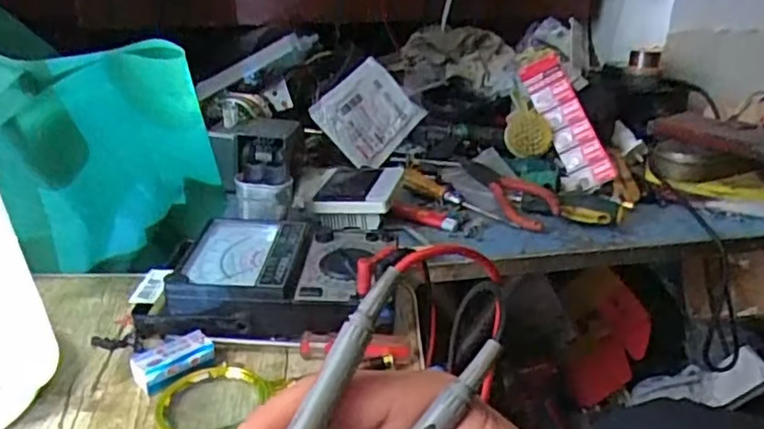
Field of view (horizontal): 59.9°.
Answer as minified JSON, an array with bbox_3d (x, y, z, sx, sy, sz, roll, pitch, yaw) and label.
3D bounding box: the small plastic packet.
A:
[{"bbox_3d":[-0.017,-0.127,0.840,0.022,0.108,0.165,-33,13,45],"label":"small plastic packet"}]

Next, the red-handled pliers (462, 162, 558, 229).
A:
[{"bbox_3d":[0.150,-0.028,0.753,0.060,0.021,0.155,-7,27,-13],"label":"red-handled pliers"}]

